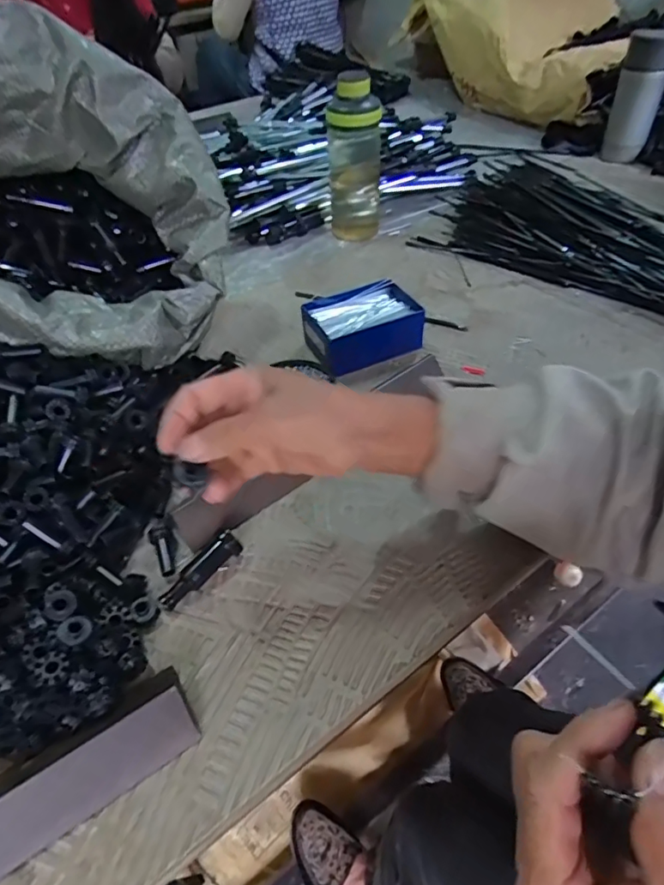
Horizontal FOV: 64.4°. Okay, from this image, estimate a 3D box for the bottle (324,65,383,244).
[{"bbox_3d":[0.030,-0.381,0.701,0.069,0.183,0.074,-2,47,2],"label":"bottle"}]

